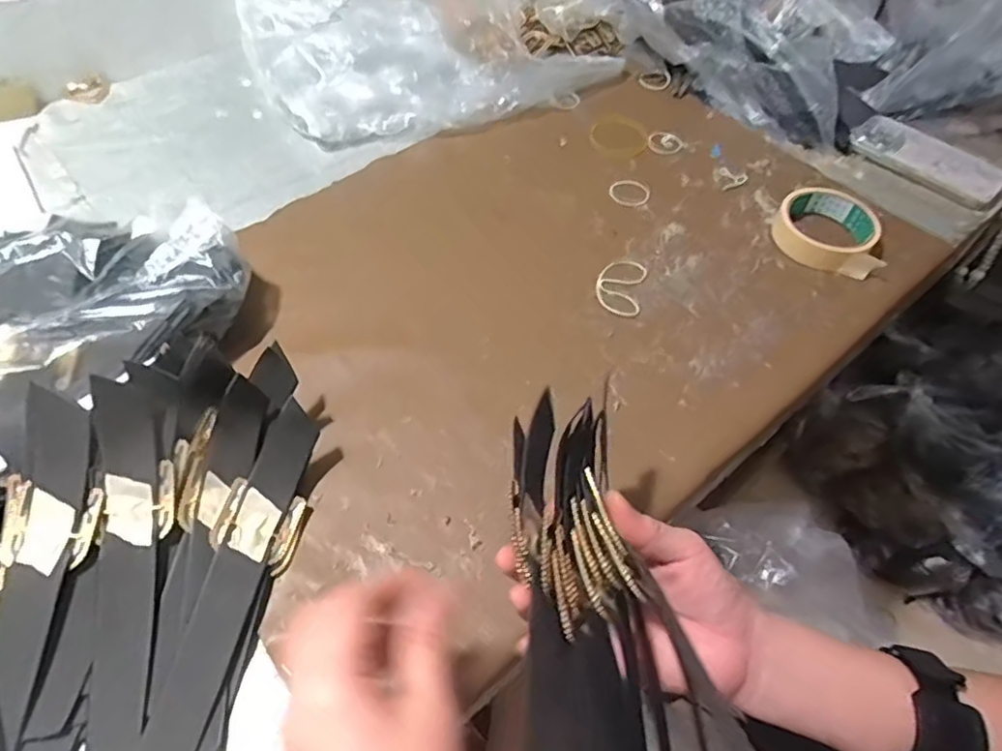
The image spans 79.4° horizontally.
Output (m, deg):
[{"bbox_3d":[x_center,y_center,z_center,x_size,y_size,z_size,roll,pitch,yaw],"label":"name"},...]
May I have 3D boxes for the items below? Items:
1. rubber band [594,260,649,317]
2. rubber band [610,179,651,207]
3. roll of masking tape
[{"bbox_3d":[0.109,-0.083,0.553,0.042,0.004,0.071,14,54,8],"label":"rubber band"},{"bbox_3d":[0.136,-0.194,0.634,0.043,0.005,0.041,11,54,6],"label":"rubber band"},{"bbox_3d":[0.316,-0.144,0.583,0.094,0.033,0.094,1,54,-1],"label":"roll of masking tape"}]

